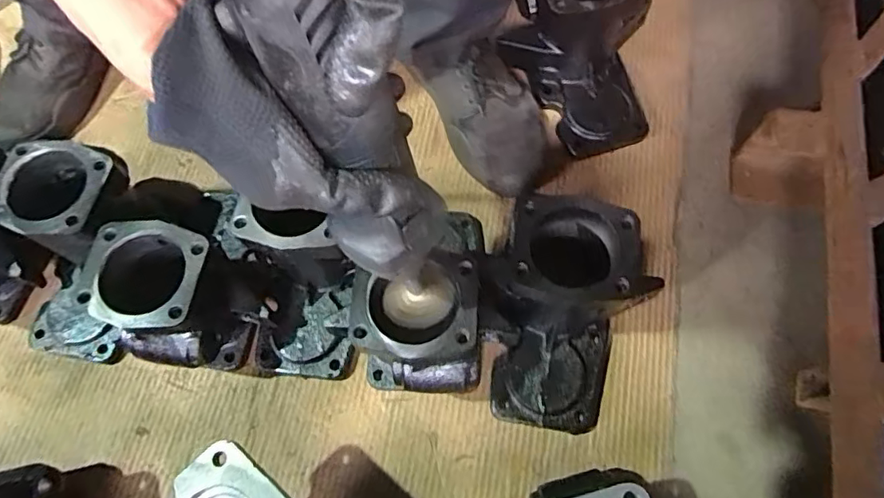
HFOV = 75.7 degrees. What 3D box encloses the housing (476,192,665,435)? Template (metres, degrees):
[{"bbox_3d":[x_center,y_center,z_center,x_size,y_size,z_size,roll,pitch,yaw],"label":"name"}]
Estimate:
[{"bbox_3d":[0.114,0.062,0.505,0.141,0.129,0.183,11,70,6],"label":"housing"}]

